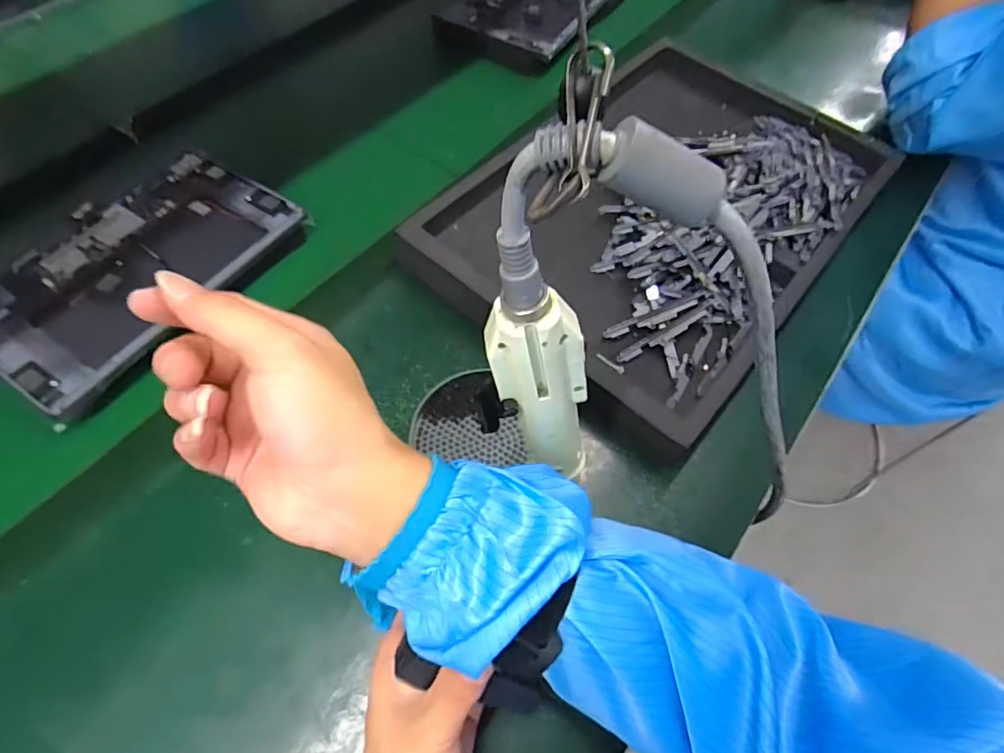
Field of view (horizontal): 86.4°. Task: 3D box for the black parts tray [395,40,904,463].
[{"bbox_3d":[0.152,-0.172,0.509,0.318,0.043,0.422,37,66,20],"label":"black parts tray"}]

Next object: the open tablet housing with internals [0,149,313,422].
[{"bbox_3d":[-0.312,-0.092,0.463,0.174,0.025,0.256,31,64,17],"label":"open tablet housing with internals"}]

